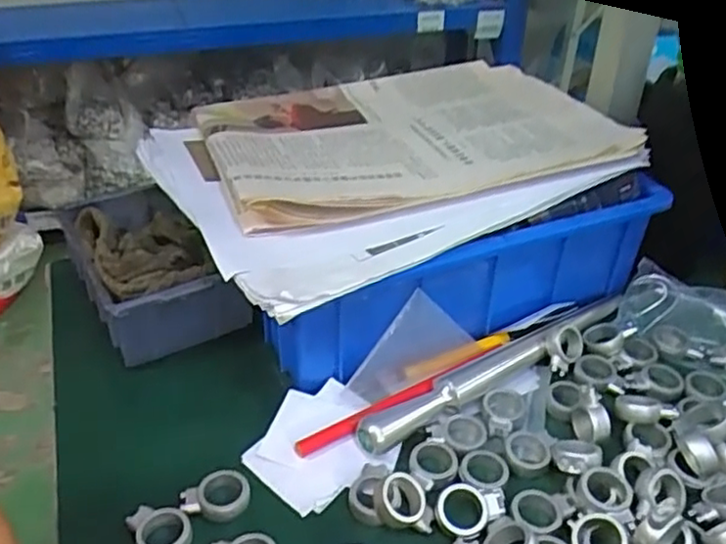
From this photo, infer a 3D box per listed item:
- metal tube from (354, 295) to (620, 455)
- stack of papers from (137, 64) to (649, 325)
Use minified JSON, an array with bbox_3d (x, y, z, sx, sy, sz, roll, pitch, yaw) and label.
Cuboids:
[{"bbox_3d":[0.091,0.050,0.414,0.222,0.016,0.022,-21,41,-28],"label":"metal tube"},{"bbox_3d":[0.016,-0.095,0.474,0.301,0.038,0.248,-18,40,-24],"label":"stack of papers"}]

